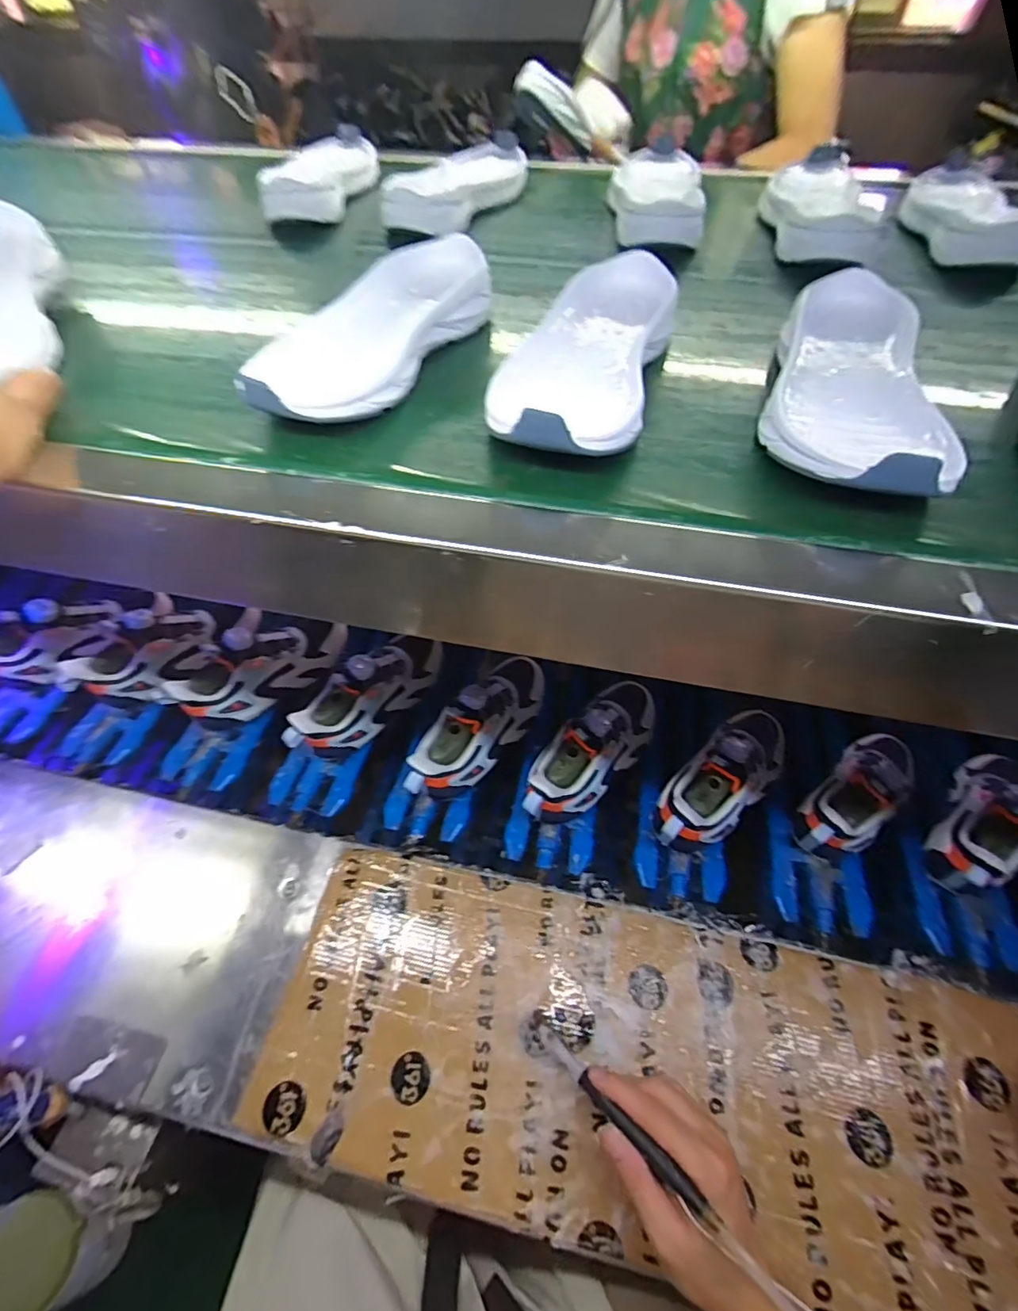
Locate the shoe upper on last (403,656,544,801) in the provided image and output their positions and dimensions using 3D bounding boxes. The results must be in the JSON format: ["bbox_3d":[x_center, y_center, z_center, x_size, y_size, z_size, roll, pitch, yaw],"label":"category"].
[{"bbox_3d":[-0.030,0.074,0.603,0.068,0.087,0.214,30,59,20],"label":"shoe upper on last"}]

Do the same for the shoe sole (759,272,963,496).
[{"bbox_3d":[0.191,-0.154,0.308,0.086,0.040,0.217,12,55,9],"label":"shoe sole"}]

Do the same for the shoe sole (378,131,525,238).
[{"bbox_3d":[-0.048,-0.469,0.541,0.084,0.037,0.201,24,57,17],"label":"shoe sole"}]

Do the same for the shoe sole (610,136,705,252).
[{"bbox_3d":[0.141,-0.442,0.519,0.086,0.037,0.194,4,54,3],"label":"shoe sole"}]

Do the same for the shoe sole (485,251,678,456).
[{"bbox_3d":[0.051,-0.181,0.328,0.078,0.040,0.201,15,55,10],"label":"shoe sole"}]

